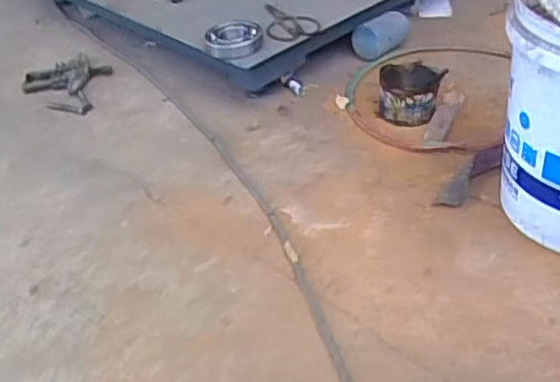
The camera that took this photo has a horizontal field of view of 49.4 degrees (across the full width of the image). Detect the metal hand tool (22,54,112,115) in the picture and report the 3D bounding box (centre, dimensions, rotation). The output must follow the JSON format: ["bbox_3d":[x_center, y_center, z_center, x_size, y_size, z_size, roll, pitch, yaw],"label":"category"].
[{"bbox_3d":[-0.463,-0.223,1.278,0.182,0.034,0.176,0,39,8],"label":"metal hand tool"}]

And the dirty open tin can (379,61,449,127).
[{"bbox_3d":[0.234,-0.182,1.087,0.105,0.070,0.115,-4,39,3],"label":"dirty open tin can"}]

